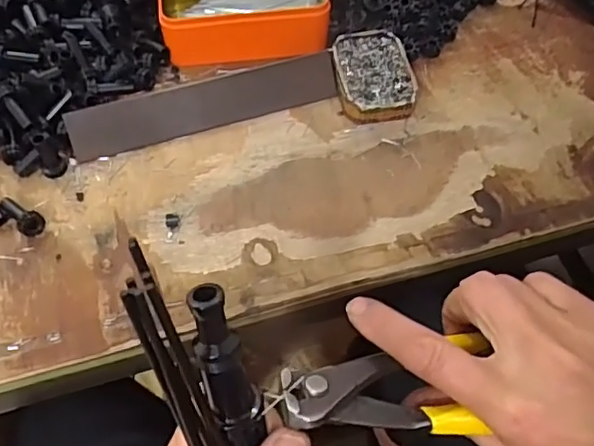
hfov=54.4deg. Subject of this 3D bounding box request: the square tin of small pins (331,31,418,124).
[{"bbox_3d":[0.065,-0.126,0.487,0.063,0.016,0.085,-7,59,-6],"label":"square tin of small pins"}]

